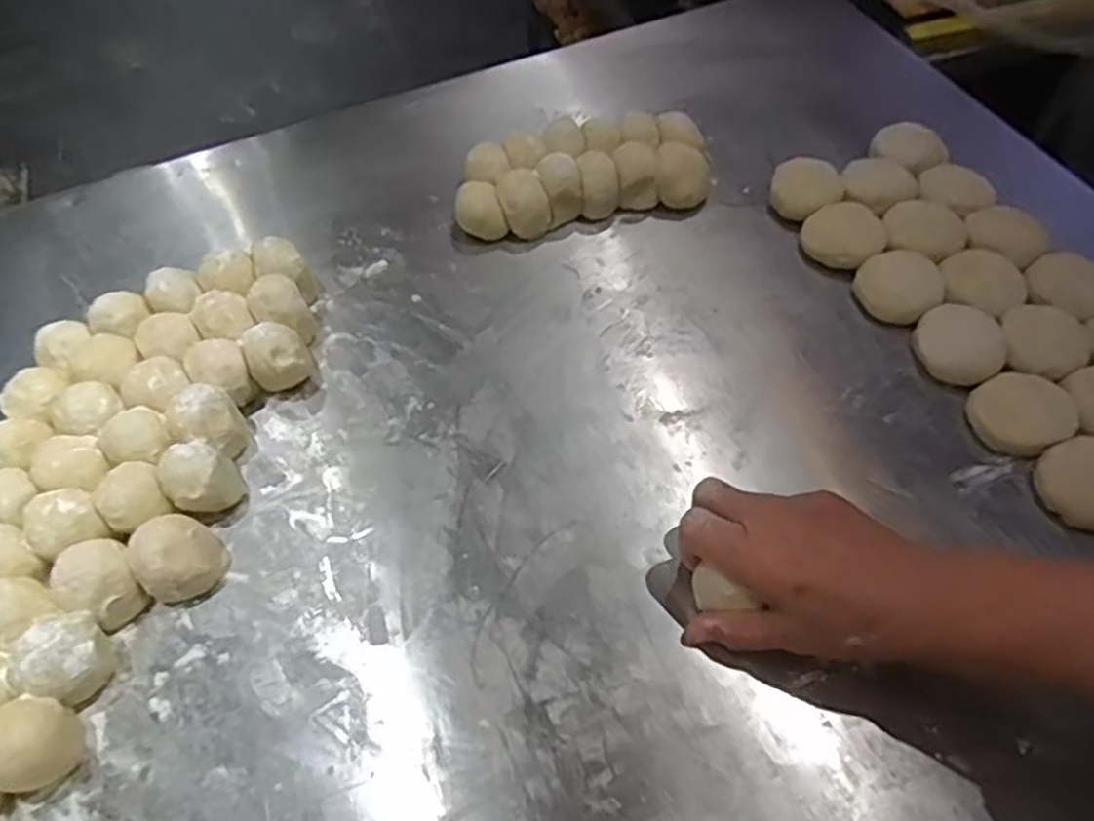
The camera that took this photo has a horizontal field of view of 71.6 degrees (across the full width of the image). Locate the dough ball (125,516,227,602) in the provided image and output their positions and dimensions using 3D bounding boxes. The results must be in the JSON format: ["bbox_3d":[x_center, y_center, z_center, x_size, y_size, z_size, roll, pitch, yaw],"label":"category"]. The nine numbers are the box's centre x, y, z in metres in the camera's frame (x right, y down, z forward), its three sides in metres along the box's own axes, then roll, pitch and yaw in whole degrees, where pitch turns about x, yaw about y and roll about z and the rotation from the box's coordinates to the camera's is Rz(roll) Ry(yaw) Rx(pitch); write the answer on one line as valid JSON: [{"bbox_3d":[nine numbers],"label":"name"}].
[{"bbox_3d":[-0.214,0.086,0.441,0.041,0.041,0.045,-1,57,2],"label":"dough ball"}]

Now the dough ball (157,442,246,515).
[{"bbox_3d":[-0.213,0.041,0.467,0.038,0.048,0.044,-36,62,-19],"label":"dough ball"}]

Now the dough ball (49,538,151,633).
[{"bbox_3d":[-0.252,0.099,0.433,0.036,0.046,0.040,30,63,20],"label":"dough ball"}]

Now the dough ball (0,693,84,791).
[{"bbox_3d":[-0.266,0.168,0.385,0.039,0.048,0.042,-1,57,2],"label":"dough ball"}]

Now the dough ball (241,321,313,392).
[{"bbox_3d":[-0.181,-0.033,0.517,0.038,0.047,0.035,-1,57,2],"label":"dough ball"}]

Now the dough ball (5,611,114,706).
[{"bbox_3d":[-0.258,0.133,0.407,0.040,0.050,0.043,-1,57,2],"label":"dough ball"}]

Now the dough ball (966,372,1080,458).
[{"bbox_3d":[0.307,0.002,0.493,0.059,0.017,0.055,-1,57,2],"label":"dough ball"}]

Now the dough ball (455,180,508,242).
[{"bbox_3d":[-0.055,-0.158,0.608,0.034,0.030,0.046,-20,58,-10],"label":"dough ball"}]

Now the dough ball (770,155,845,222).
[{"bbox_3d":[0.208,-0.179,0.611,0.051,0.030,0.046,-24,59,-12],"label":"dough ball"}]

